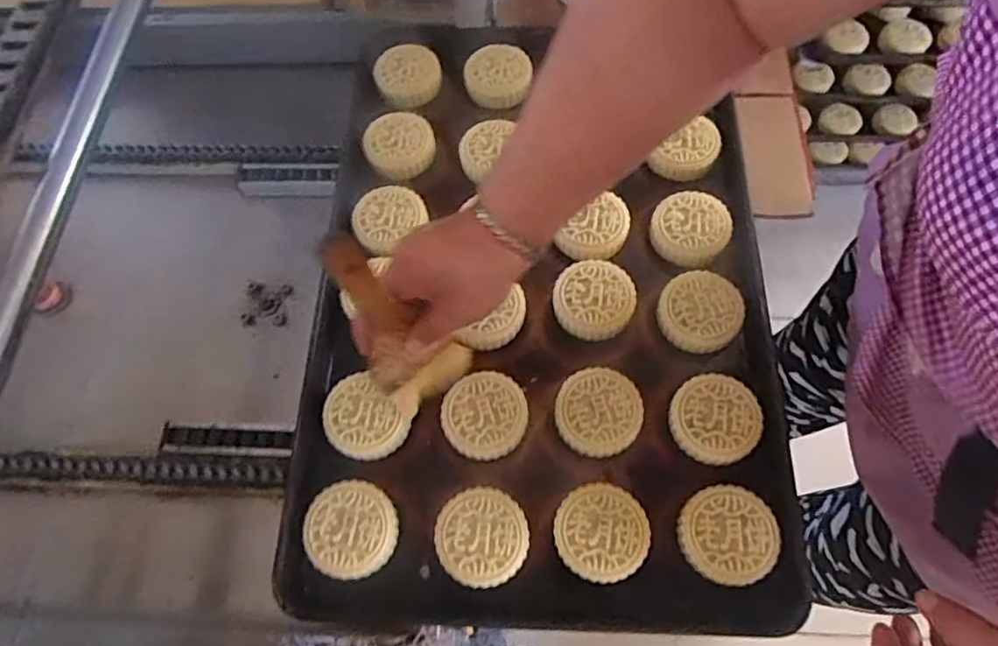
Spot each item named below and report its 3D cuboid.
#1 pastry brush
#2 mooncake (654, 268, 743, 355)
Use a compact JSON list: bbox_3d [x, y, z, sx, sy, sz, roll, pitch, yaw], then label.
[{"bbox_3d":[-0.072,0.003,0.433,0.074,0.221,0.017,-39,63,-10],"label":"pastry brush"},{"bbox_3d":[0.176,-0.011,0.540,0.069,0.023,0.070,-1,66,1],"label":"mooncake"}]

